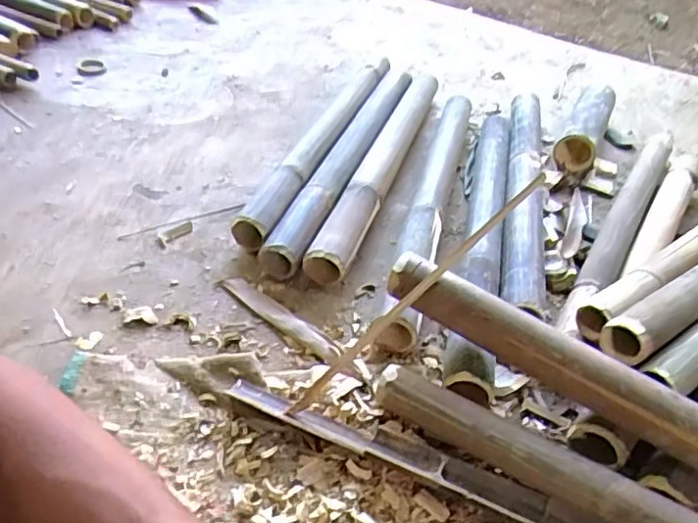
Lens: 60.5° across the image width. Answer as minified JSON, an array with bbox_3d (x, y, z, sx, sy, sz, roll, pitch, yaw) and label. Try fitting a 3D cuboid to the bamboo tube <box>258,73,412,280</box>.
[{"bbox_3d":[0.009,-0.168,0.986,0.053,0.059,0.587,18,42,12],"label":"bamboo tube"}]

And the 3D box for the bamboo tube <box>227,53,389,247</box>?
[{"bbox_3d":[-0.038,-0.215,1.036,0.065,0.055,0.608,17,42,11],"label":"bamboo tube"}]

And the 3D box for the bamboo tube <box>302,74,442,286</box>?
[{"bbox_3d":[0.066,-0.175,0.996,0.062,0.056,0.627,17,42,11],"label":"bamboo tube"}]

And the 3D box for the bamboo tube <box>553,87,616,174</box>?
[{"bbox_3d":[0.450,-0.251,1.131,0.062,0.079,0.269,23,44,18],"label":"bamboo tube"}]

